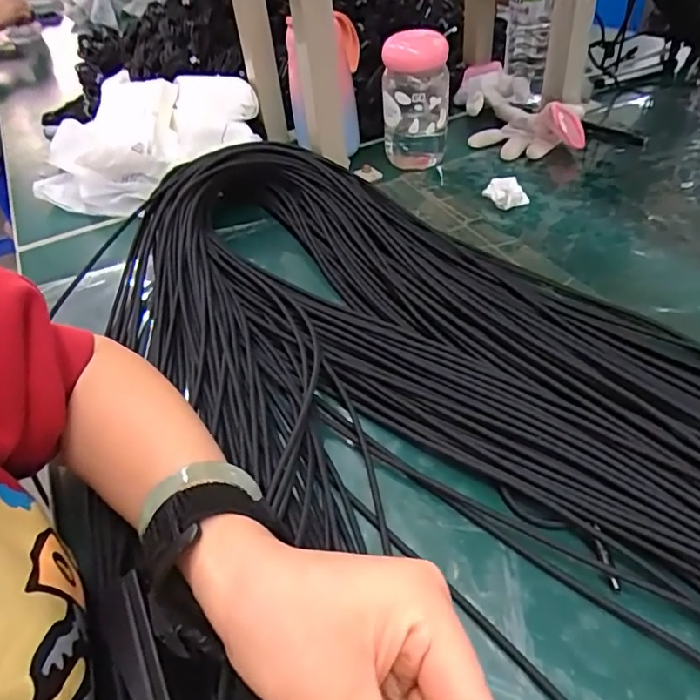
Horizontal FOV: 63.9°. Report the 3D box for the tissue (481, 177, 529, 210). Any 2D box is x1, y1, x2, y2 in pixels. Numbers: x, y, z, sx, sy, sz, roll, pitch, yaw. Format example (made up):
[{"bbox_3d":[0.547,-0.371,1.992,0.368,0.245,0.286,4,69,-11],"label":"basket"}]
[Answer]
[{"bbox_3d":[0.157,-0.159,0.568,0.026,0.025,0.036,-28,46,-22],"label":"tissue"}]

